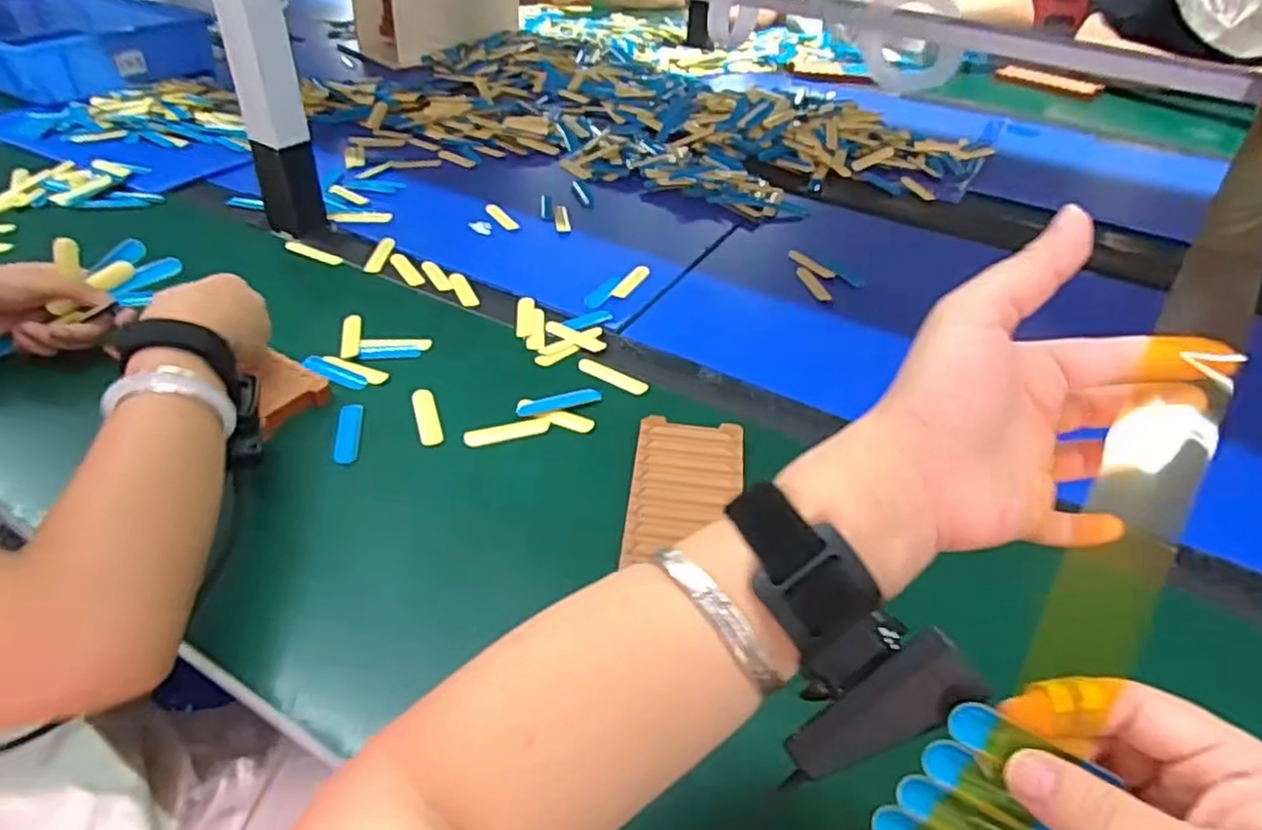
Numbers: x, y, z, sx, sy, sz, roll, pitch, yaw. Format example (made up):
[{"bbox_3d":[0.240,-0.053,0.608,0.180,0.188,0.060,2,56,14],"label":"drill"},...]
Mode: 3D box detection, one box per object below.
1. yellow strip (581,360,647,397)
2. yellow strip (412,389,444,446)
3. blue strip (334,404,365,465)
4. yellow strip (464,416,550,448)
[{"bbox_3d":[-0.015,-0.031,0.591,0.062,0.004,0.017,24,46,22],"label":"yellow strip"},{"bbox_3d":[-0.151,0.000,0.542,0.016,0.004,0.059,-12,44,-16],"label":"yellow strip"},{"bbox_3d":[-0.204,0.013,0.532,0.017,0.005,0.061,-5,42,-9],"label":"blue strip"},{"bbox_3d":[-0.091,0.012,0.540,0.061,0.005,0.016,-13,44,-17],"label":"yellow strip"}]

